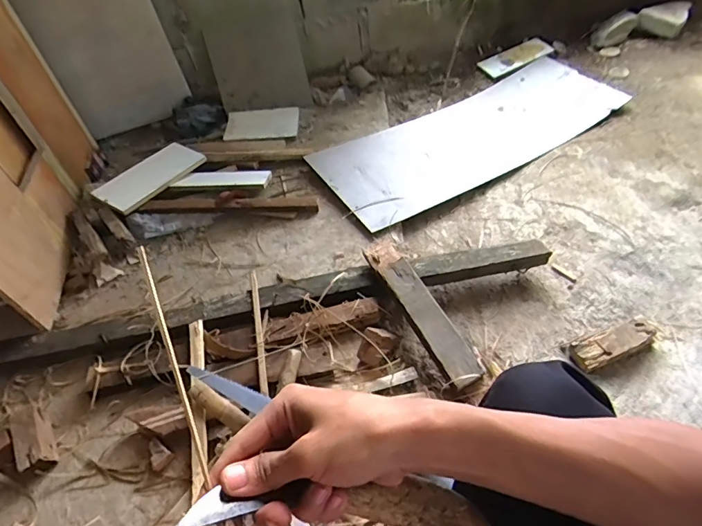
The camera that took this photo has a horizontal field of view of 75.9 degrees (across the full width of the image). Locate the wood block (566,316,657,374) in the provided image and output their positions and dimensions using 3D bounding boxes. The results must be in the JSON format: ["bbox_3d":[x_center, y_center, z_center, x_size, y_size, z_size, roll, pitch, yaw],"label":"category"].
[{"bbox_3d":[0.542,0.159,0.915,0.195,0.031,0.067,-17,51,-8],"label":"wood block"}]

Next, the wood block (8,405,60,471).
[{"bbox_3d":[-0.605,0.326,0.854,0.054,0.049,0.133,-29,54,-18],"label":"wood block"}]

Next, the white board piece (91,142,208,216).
[{"bbox_3d":[-0.562,-0.247,1.261,0.146,0.019,0.295,28,53,20],"label":"white board piece"}]

